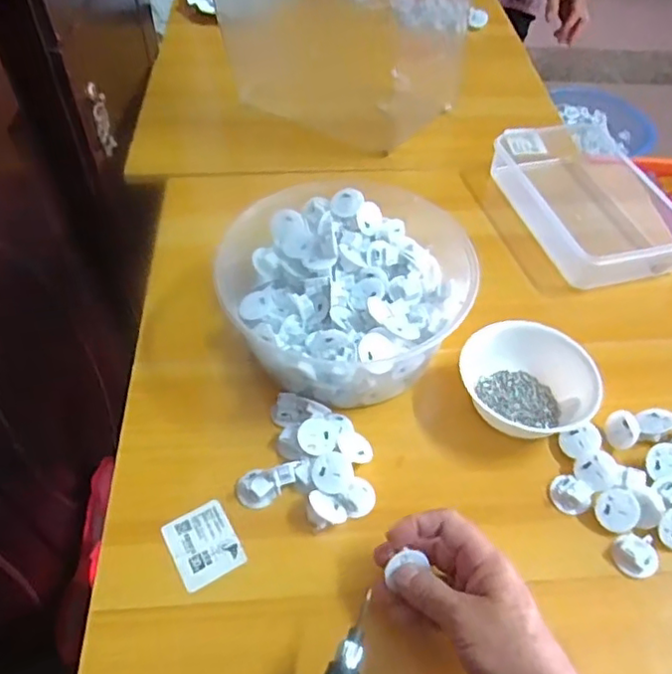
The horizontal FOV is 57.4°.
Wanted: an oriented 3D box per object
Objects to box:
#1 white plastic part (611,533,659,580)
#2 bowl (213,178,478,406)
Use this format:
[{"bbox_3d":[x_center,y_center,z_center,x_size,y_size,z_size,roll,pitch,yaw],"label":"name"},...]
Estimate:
[{"bbox_3d":[0.234,0.171,0.480,0.031,0.018,0.031,-2,51,-4],"label":"white plastic part"},{"bbox_3d":[0.008,-0.047,0.595,0.222,0.109,0.225,1,50,-1],"label":"bowl"}]

